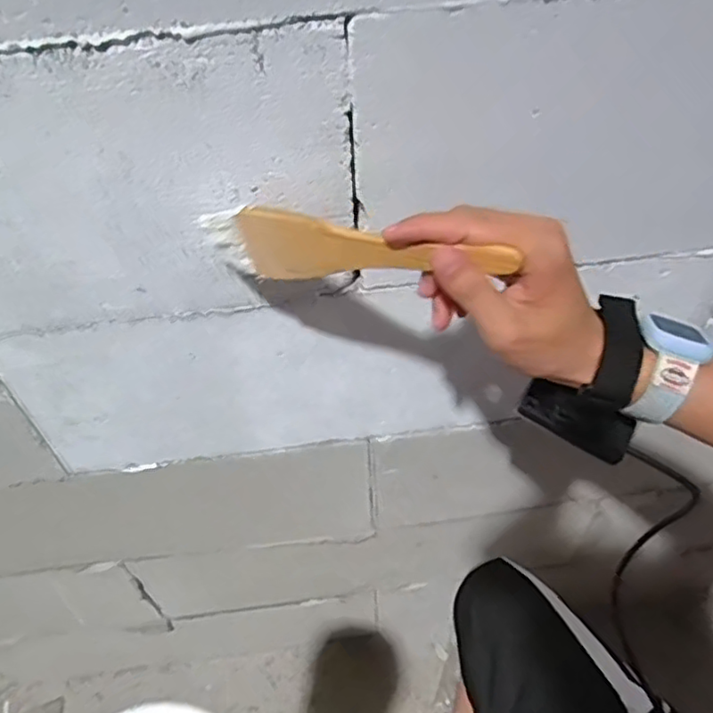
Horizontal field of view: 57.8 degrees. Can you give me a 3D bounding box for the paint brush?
[{"bbox_3d":[-0.008,-0.060,0.366,0.194,0.046,0.009,10,50,28],"label":"paint brush"}]

